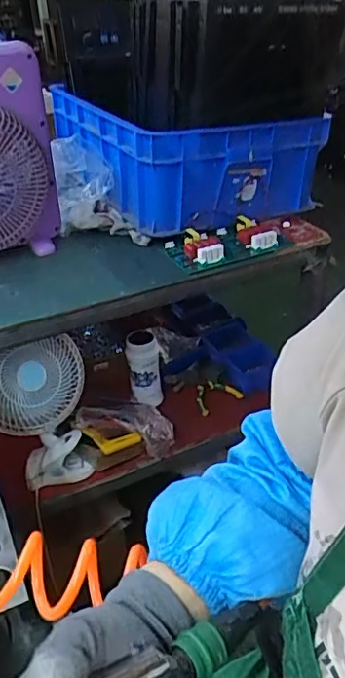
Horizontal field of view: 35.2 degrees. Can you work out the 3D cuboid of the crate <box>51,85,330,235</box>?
[{"bbox_3d":[0.005,-0.433,1.220,0.395,0.184,0.503,-19,37,-23],"label":"crate"}]

